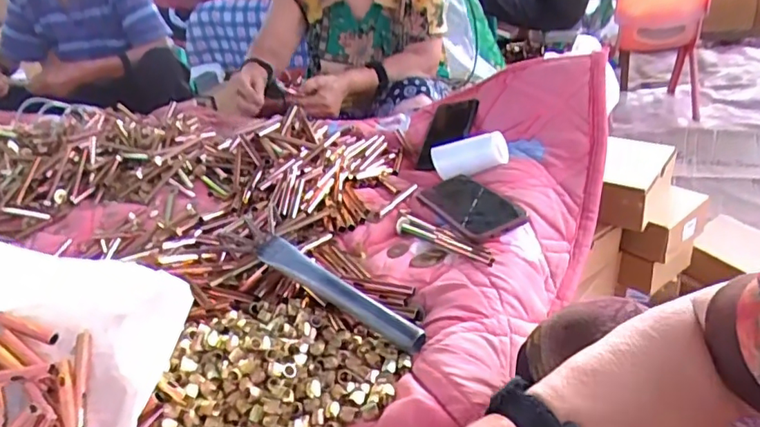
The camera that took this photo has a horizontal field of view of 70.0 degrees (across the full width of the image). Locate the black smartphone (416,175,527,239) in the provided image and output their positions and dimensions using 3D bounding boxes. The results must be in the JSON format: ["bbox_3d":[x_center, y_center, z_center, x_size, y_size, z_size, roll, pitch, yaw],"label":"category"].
[{"bbox_3d":[0.110,-0.017,0.676,0.084,0.016,0.161,-19,29,-15],"label":"black smartphone"}]

